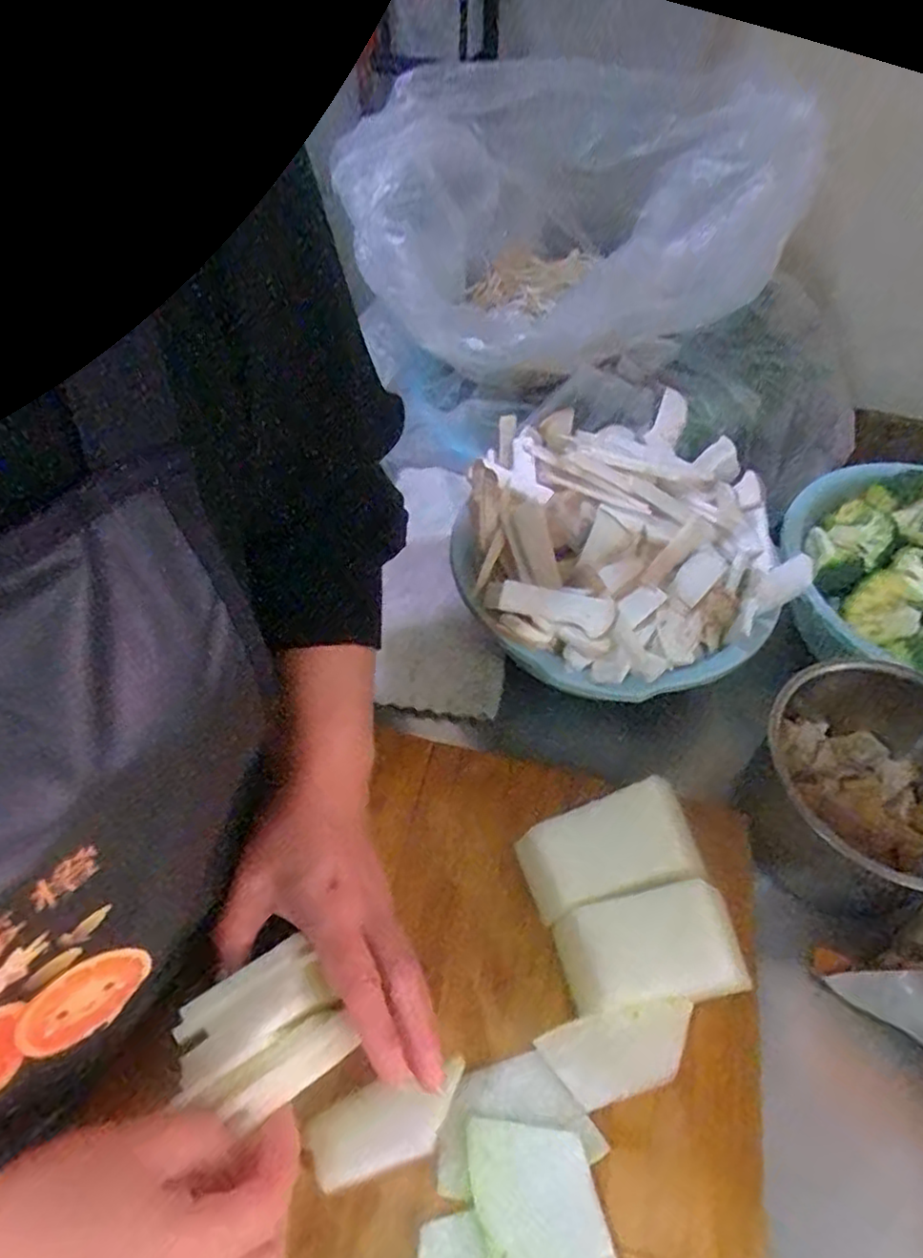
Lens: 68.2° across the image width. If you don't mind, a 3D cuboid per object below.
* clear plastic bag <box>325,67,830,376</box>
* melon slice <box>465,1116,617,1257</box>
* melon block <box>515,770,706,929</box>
[{"bbox_3d":[0.096,-0.345,0.583,0.261,0.177,0.258,-29,58,-22],"label":"clear plastic bag"},{"bbox_3d":[0.035,0.259,0.301,0.052,0.006,0.078,-13,54,-11],"label":"melon slice"},{"bbox_3d":[0.077,0.126,0.371,0.080,0.055,0.052,-15,54,-12],"label":"melon block"}]

